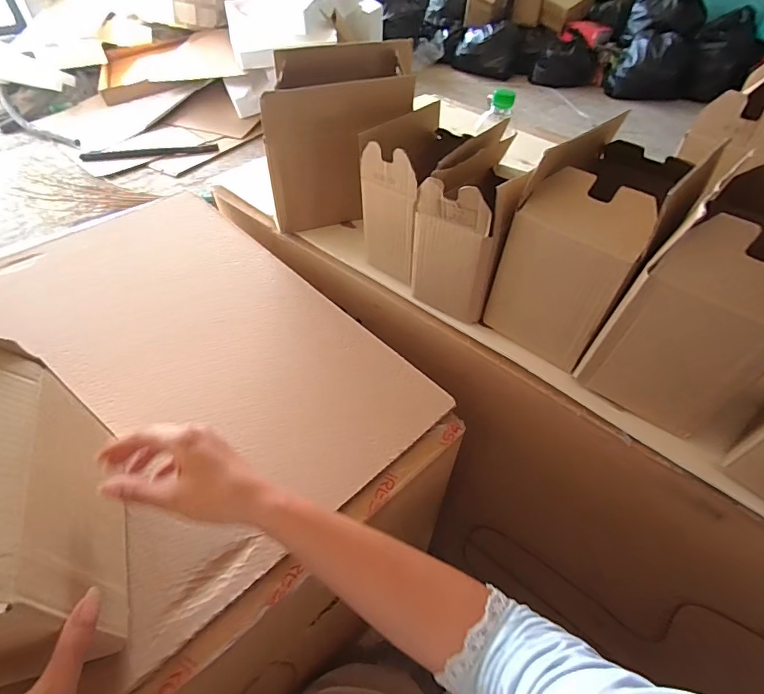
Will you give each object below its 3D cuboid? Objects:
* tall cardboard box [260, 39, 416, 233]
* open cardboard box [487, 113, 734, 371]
[{"bbox_3d":[-0.065,-0.323,0.673,0.237,0.226,0.118,-13,50,-14],"label":"tall cardboard box"},{"bbox_3d":[0.262,-0.134,0.509,0.226,0.223,0.148,-34,58,-28],"label":"open cardboard box"}]

